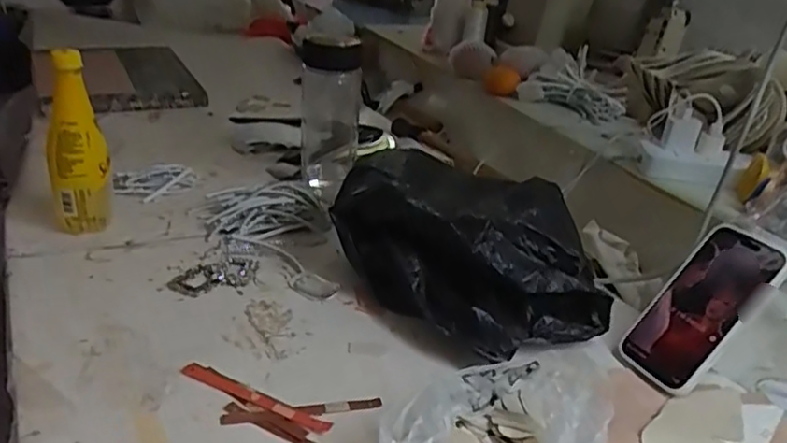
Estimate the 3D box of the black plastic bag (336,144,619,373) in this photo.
[{"bbox_3d":[0.098,0.022,0.720,0.293,0.119,0.231,23,32,30],"label":"black plastic bag"}]

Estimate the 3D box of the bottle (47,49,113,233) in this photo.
[{"bbox_3d":[-0.349,-0.084,0.711,0.059,0.212,0.063,-7,30,-24],"label":"bottle"}]

